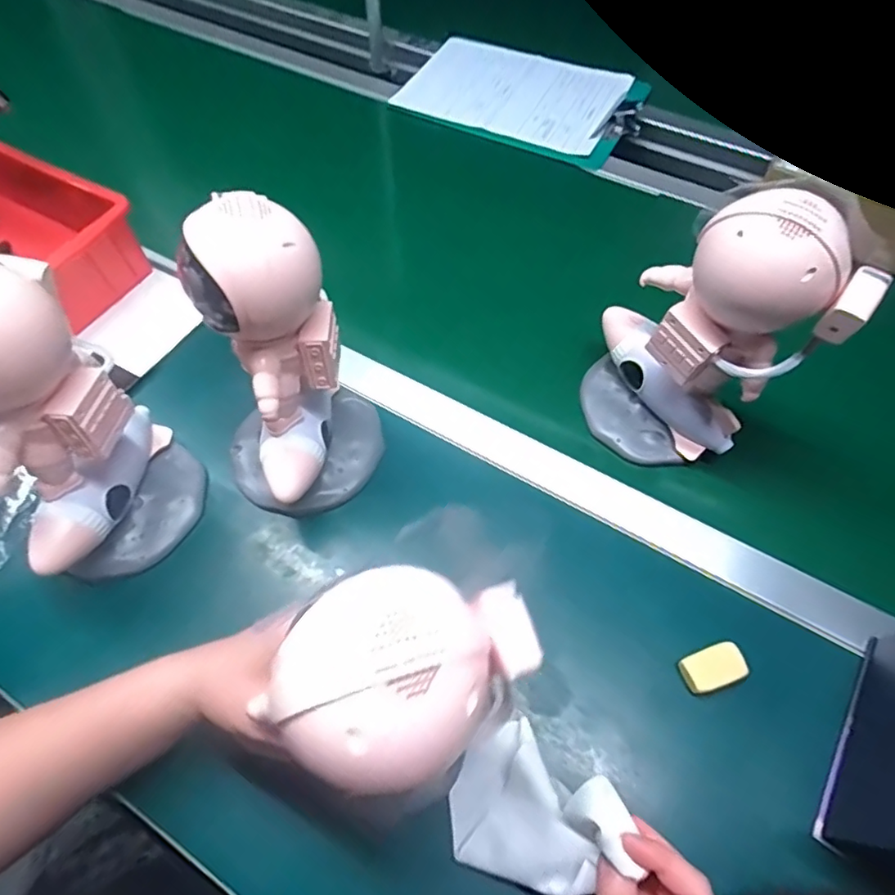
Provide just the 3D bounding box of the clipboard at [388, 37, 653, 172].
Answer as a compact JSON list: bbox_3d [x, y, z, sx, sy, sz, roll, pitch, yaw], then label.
[{"bbox_3d":[0.104,-0.488,0.765,0.314,0.030,0.196,25,62,14],"label":"clipboard"}]

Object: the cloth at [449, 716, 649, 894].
[{"bbox_3d":[0.045,0.213,0.322,0.079,0.081,0.089,-38,66,-21],"label":"cloth"}]

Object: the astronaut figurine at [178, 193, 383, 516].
[{"bbox_3d":[-0.125,-0.058,0.401,0.127,0.225,0.134,-20,61,-12],"label":"astronaut figurine"}]

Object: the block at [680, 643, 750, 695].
[{"bbox_3d":[0.192,0.158,0.399,0.045,0.010,0.026,-18,61,-11],"label":"block"}]

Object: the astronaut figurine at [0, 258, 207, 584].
[{"bbox_3d":[-0.264,-0.009,0.367,0.114,0.223,0.099,-30,64,-17],"label":"astronaut figurine"}]

